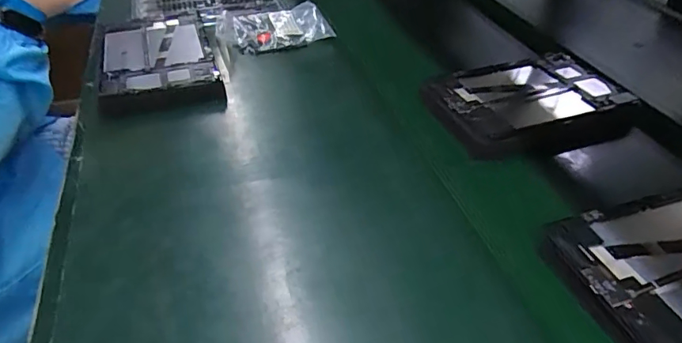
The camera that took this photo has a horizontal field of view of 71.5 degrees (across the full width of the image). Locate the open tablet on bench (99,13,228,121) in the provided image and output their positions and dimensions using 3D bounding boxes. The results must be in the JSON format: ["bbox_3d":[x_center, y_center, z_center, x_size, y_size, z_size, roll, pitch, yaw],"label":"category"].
[{"bbox_3d":[-0.265,-0.167,0.684,0.152,0.032,0.248,-11,42,-16],"label":"open tablet on bench"}]

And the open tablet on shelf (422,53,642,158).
[{"bbox_3d":[0.234,-0.095,0.605,0.251,0.020,0.173,-8,42,-13],"label":"open tablet on shelf"}]

